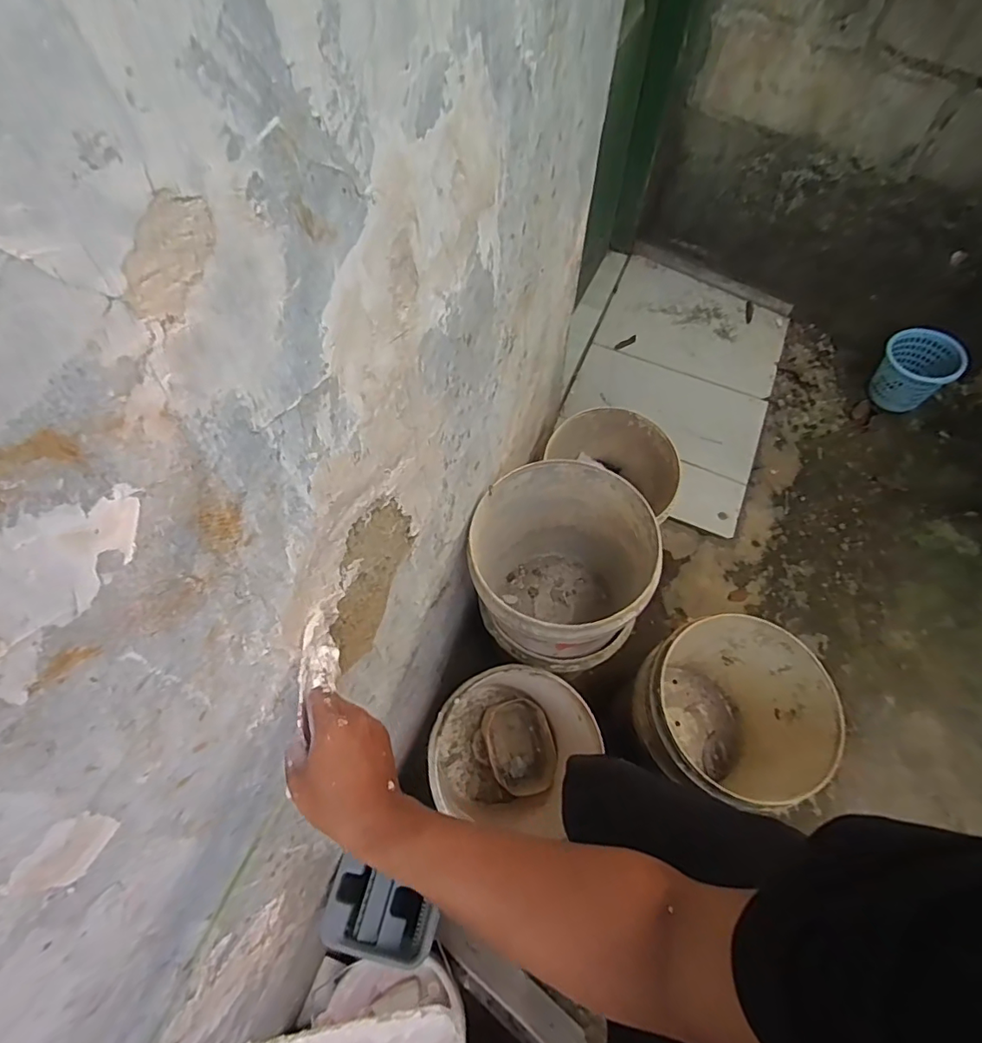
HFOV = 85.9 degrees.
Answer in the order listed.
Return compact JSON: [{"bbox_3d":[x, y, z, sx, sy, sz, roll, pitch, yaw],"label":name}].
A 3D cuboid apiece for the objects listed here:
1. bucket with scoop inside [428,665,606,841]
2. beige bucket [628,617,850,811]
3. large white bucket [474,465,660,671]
[{"bbox_3d":[0.026,0.467,1.093,0.279,0.368,0.288,0,65,0],"label":"bucket with scoop inside"},{"bbox_3d":[0.436,0.402,1.056,0.310,0.380,0.325,-21,67,-9],"label":"beige bucket"},{"bbox_3d":[0.117,0.105,1.020,0.305,0.384,0.304,0,65,0],"label":"large white bucket"}]

